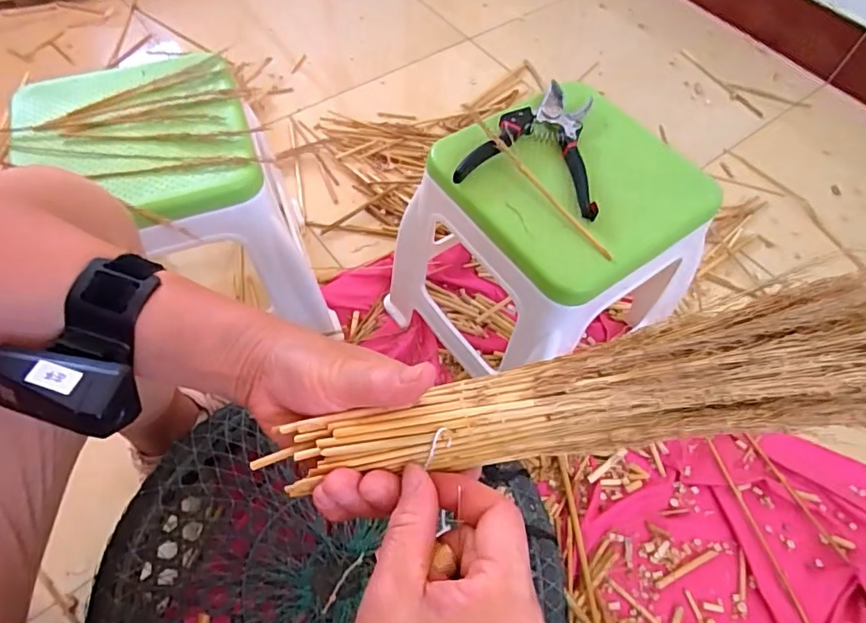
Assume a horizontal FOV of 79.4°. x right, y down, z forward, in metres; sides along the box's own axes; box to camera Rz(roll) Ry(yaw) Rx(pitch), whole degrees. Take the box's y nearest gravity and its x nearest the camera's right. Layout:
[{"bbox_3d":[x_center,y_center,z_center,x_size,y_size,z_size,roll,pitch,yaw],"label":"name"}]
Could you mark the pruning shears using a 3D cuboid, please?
[{"bbox_3d":[0.120,-0.181,0.555,0.141,0.023,0.170,20,60,8],"label":"pruning shears"}]

